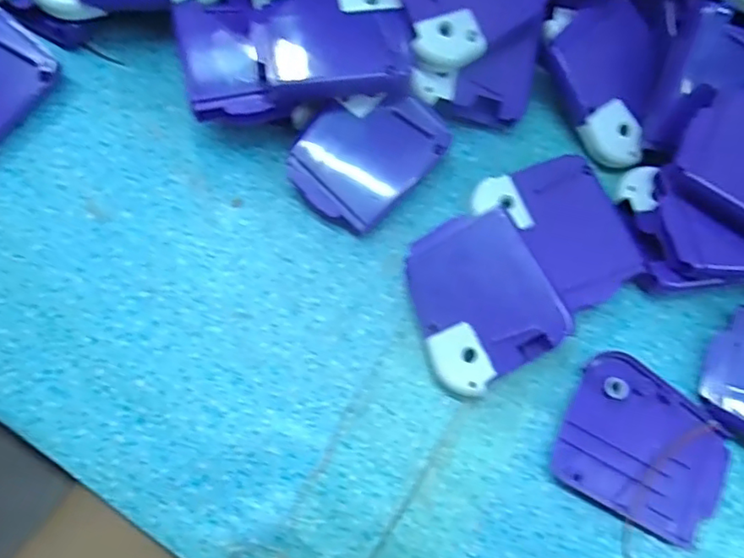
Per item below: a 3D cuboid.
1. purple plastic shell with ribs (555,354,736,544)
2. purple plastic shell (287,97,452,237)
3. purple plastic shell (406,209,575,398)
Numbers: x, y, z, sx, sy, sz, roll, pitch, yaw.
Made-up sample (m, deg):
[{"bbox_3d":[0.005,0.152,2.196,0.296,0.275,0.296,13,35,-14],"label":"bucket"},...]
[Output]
[{"bbox_3d":[0.100,0.061,0.215,0.059,0.007,0.052,27,72,7],"label":"purple plastic shell with ribs"},{"bbox_3d":[-0.002,-0.051,0.244,0.045,0.015,0.059,44,75,12],"label":"purple plastic shell"},{"bbox_3d":[0.039,0.007,0.223,0.049,0.018,0.059,-27,77,-6],"label":"purple plastic shell"}]

